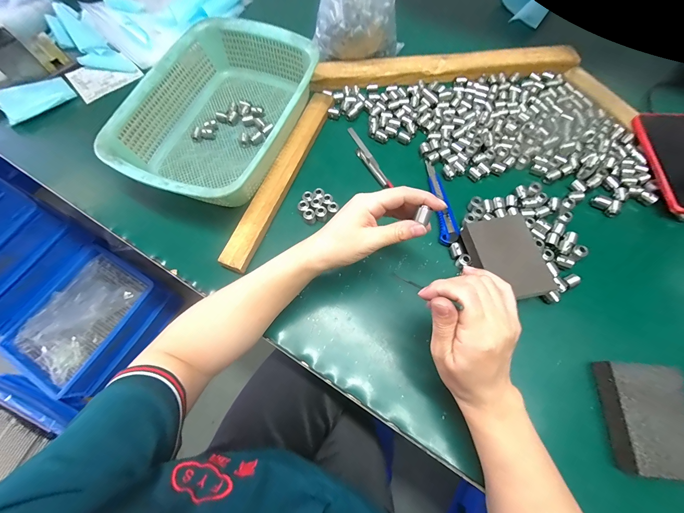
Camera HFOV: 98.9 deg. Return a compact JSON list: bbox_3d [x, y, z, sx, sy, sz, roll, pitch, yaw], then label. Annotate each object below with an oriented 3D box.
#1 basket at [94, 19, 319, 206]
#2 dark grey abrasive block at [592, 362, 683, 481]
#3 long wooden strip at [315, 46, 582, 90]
[{"bbox_3d":[-0.174,-0.208,0.430,0.219,0.066,0.293,23,72,10],"label":"basket"},{"bbox_3d":[0.305,0.159,0.289,0.069,0.032,0.097,4,70,3],"label":"dark grey abrasive block"},{"bbox_3d":[0.166,-0.318,0.491,0.429,0.016,0.046,-3,70,1],"label":"long wooden strip"}]

